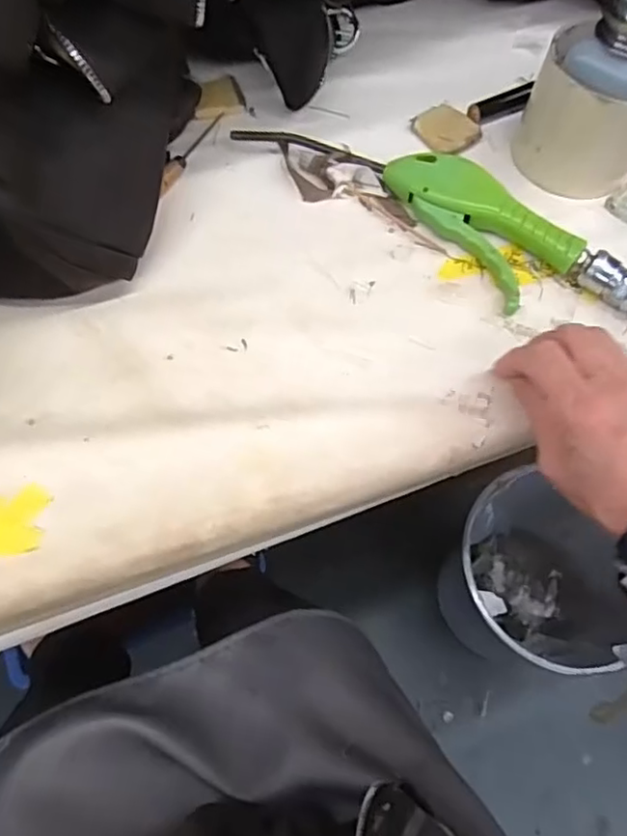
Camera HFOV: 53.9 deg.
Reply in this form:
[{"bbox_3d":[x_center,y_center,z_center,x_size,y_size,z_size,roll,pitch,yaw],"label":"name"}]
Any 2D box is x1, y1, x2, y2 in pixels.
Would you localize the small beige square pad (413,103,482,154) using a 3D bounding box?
[{"bbox_3d":[0.090,-0.196,0.420,0.041,0.005,0.041,-36,72,-18],"label":"small beige square pad"}]

